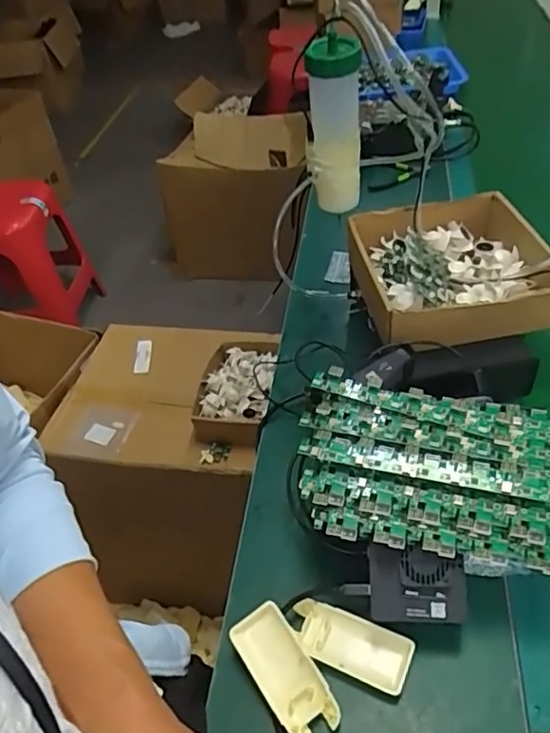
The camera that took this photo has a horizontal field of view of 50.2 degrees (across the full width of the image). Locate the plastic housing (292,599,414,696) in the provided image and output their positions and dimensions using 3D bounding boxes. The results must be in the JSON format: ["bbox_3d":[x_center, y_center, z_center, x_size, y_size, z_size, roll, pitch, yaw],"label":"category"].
[{"bbox_3d":[0.062,0.236,0.495,0.101,0.017,0.046,15,48,21],"label":"plastic housing"}]

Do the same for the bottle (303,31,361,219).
[{"bbox_3d":[0.068,-0.279,0.685,0.059,0.183,0.069,0,44,7],"label":"bottle"}]

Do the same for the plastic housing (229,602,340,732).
[{"bbox_3d":[0.007,0.249,0.477,0.045,0.011,0.104,-28,64,-20],"label":"plastic housing"}]

